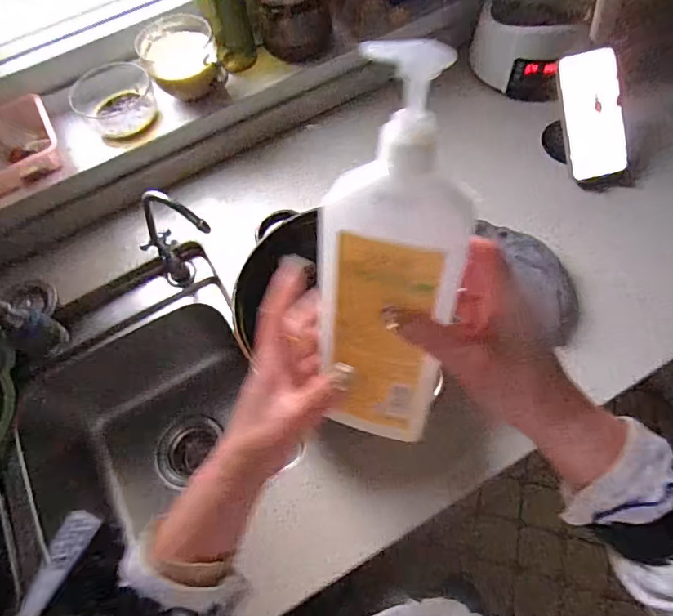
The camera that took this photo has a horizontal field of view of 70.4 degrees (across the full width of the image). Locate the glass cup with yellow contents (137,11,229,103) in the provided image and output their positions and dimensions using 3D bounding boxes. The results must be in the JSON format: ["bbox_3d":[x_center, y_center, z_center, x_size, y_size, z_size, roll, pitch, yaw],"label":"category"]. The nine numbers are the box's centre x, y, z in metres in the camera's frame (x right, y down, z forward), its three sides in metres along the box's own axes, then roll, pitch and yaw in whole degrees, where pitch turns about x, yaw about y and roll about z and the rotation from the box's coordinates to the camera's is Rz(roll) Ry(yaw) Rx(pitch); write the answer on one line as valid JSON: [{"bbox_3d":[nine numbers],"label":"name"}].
[{"bbox_3d":[-0.221,-0.353,0.684,0.104,0.070,0.126,-21,60,-8],"label":"glass cup with yellow contents"}]

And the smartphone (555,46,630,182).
[{"bbox_3d":[0.344,-0.257,0.639,0.075,0.159,0.006,-14,14,8],"label":"smartphone"}]

